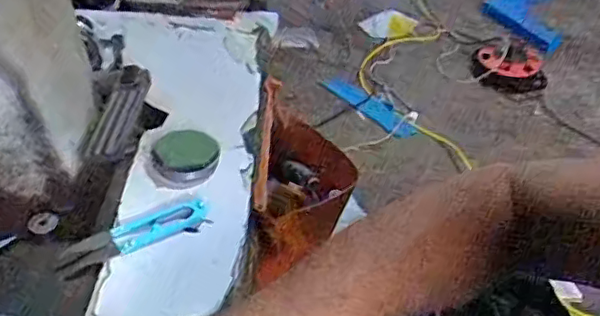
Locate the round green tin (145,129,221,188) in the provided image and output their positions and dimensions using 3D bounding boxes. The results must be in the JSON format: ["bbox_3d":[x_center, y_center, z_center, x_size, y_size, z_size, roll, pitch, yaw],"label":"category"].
[{"bbox_3d":[-0.095,0.000,0.503,0.058,0.020,0.050,-7,41,-14],"label":"round green tin"}]

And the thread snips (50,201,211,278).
[{"bbox_3d":[-0.119,0.055,0.446,0.110,0.006,0.028,-16,44,-23],"label":"thread snips"}]

